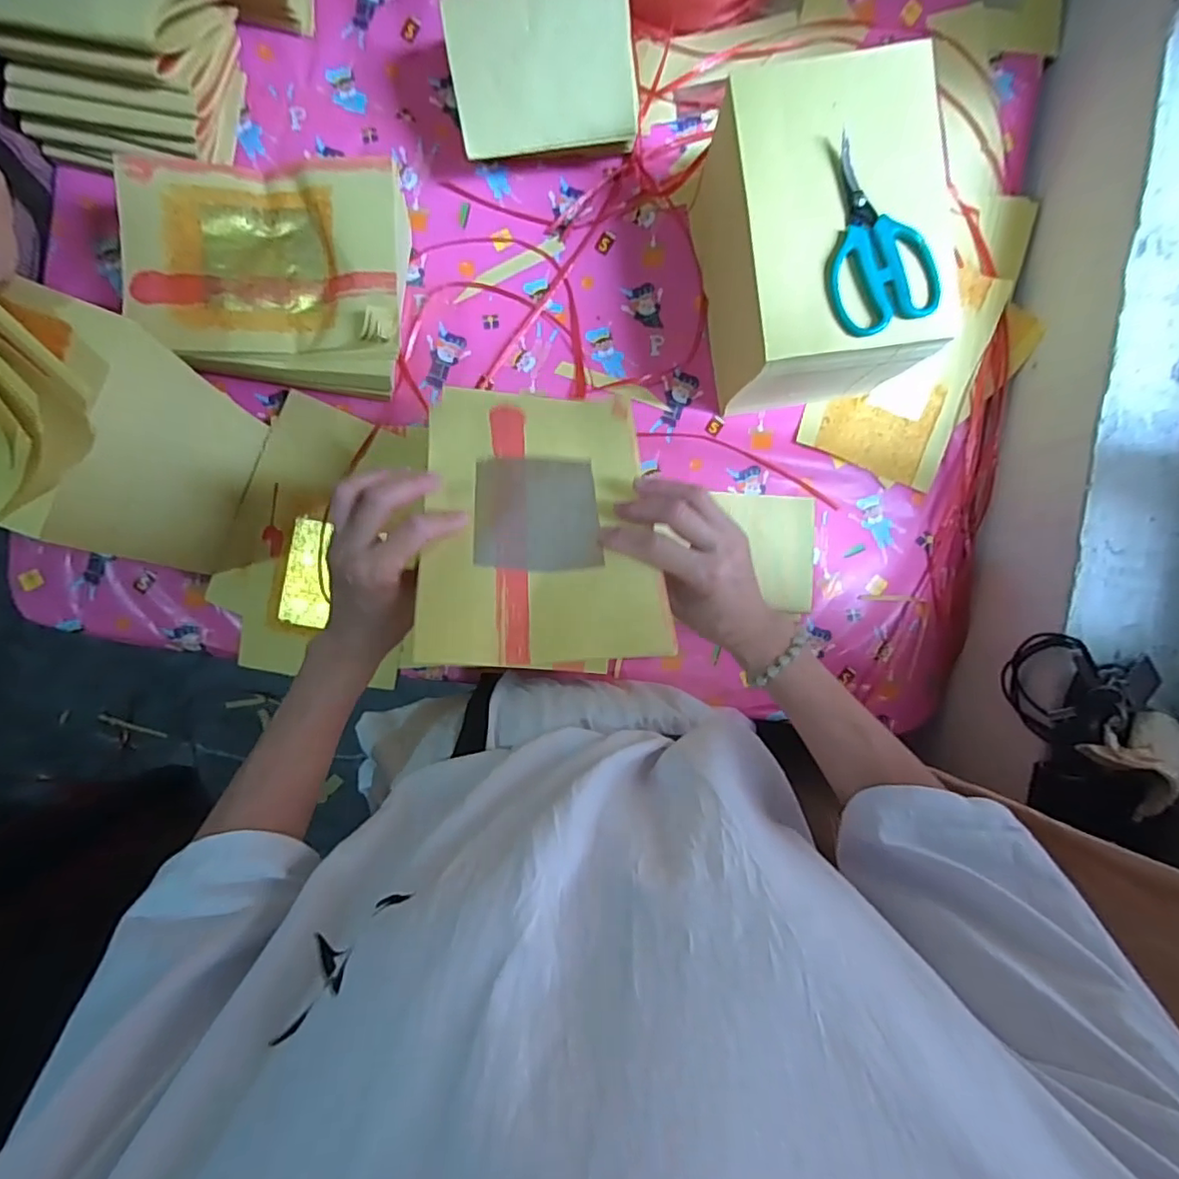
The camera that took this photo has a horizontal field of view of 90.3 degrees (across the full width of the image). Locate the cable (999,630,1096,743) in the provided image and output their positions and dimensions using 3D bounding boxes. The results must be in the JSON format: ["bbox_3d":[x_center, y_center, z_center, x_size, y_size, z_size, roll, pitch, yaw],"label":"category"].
[{"bbox_3d":[0.413,0.086,0.535,0.024,0.067,0.090,25,90,-5],"label":"cable"}]

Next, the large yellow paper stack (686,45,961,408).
[{"bbox_3d":[0.193,-0.304,0.534,0.173,0.159,0.237,-11,93,-4],"label":"large yellow paper stack"}]

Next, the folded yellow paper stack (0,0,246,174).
[{"bbox_3d":[-0.418,-0.473,0.513,0.170,0.114,0.137,5,92,-5],"label":"folded yellow paper stack"}]

